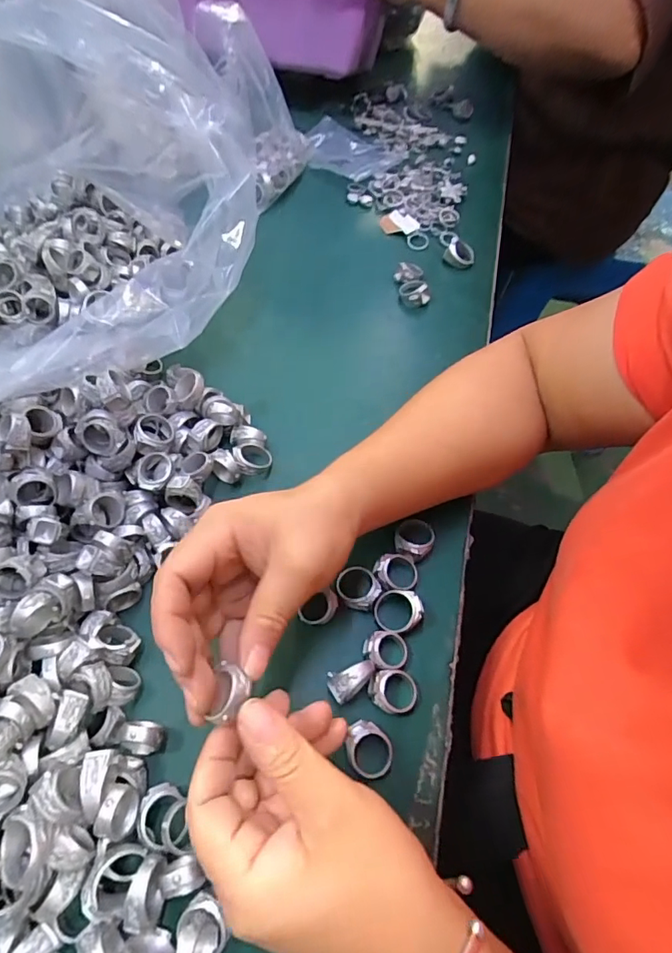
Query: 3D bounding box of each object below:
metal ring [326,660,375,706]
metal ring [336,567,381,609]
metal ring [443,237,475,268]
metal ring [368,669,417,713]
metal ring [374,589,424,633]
[{"bbox_3d":[0.009,0.117,0.291,0.027,0.021,0.017,-25,63,-15],"label":"metal ring"},{"bbox_3d":[0.014,0.073,0.325,0.028,0.015,0.027,1,59,-1],"label":"metal ring"},{"bbox_3d":[0.123,-0.220,0.494,0.029,0.022,0.022,17,60,8],"label":"metal ring"},{"bbox_3d":[0.033,0.124,0.292,0.029,0.015,0.023,-4,60,-4],"label":"metal ring"},{"bbox_3d":[0.039,0.085,0.317,0.029,0.018,0.026,-4,60,-4],"label":"metal ring"}]

